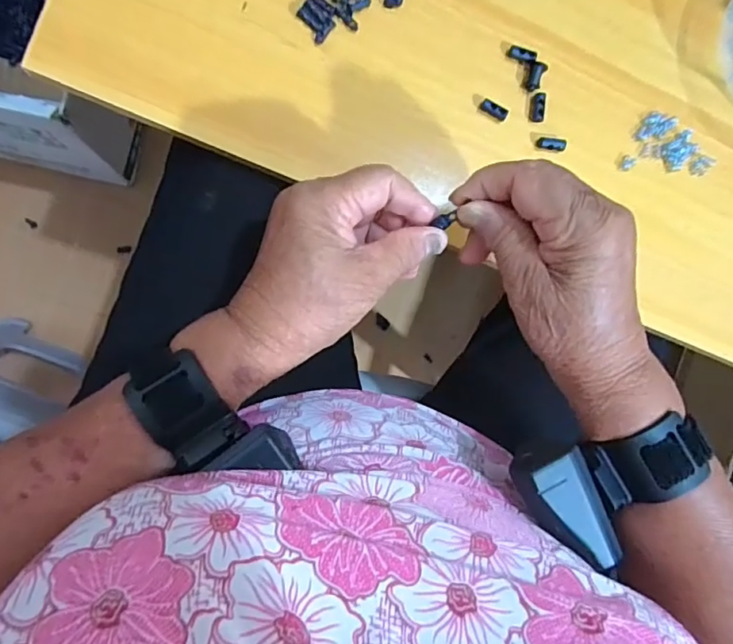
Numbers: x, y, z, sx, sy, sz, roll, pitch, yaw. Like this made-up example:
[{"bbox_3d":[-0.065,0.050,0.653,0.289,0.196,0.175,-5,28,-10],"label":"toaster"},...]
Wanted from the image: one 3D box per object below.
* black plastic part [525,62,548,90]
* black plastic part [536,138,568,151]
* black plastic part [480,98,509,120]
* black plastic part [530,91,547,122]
[{"bbox_3d":[0.116,-0.166,0.358,0.010,0.006,0.017,11,93,-9],"label":"black plastic part"},{"bbox_3d":[0.127,-0.122,0.363,0.020,0.004,0.008,8,93,4],"label":"black plastic part"},{"bbox_3d":[0.087,-0.144,0.356,0.019,0.005,0.008,27,90,-10],"label":"black plastic part"},{"bbox_3d":[0.119,-0.148,0.362,0.009,0.004,0.019,8,93,-9],"label":"black plastic part"}]

